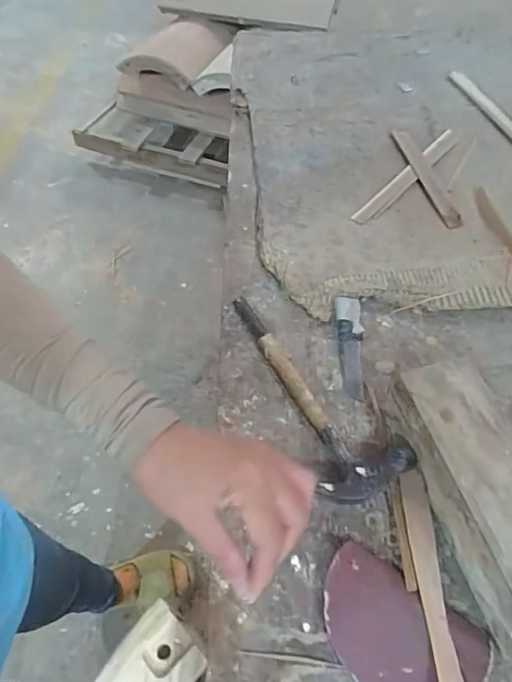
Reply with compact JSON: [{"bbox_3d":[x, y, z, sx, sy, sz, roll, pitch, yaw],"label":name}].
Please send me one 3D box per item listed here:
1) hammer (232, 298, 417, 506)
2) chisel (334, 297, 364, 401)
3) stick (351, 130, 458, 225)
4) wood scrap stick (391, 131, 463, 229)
[{"bbox_3d":[0.056,0.037,0.443,0.088,0.023,0.233,-20,59,-11],"label":"hammer"},{"bbox_3d":[0.098,0.005,0.467,0.025,0.018,0.112,-2,57,0],"label":"chisel"},{"bbox_3d":[0.200,-0.218,0.610,0.027,0.008,0.223,37,65,22],"label":"stick"},{"bbox_3d":[0.223,-0.214,0.600,0.027,0.013,0.179,-12,58,-7],"label":"wood scrap stick"}]

